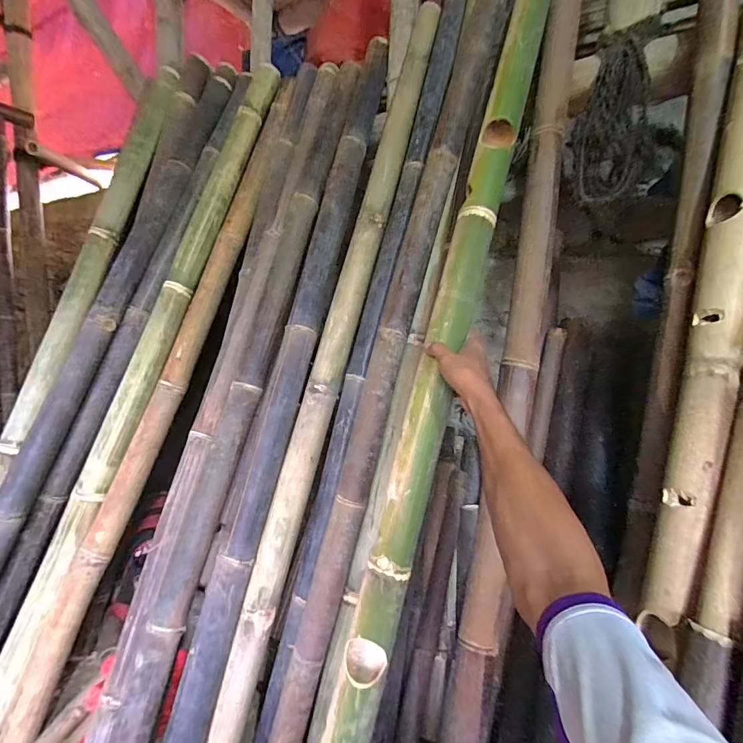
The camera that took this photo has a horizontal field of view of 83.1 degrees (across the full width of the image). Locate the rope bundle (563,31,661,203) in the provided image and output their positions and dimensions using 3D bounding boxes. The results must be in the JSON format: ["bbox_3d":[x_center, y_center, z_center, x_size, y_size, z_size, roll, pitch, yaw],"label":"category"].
[{"bbox_3d":[0.458,-0.457,0.784,0.084,0.252,0.131,-3,10,-39],"label":"rope bundle"}]

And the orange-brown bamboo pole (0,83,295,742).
[{"bbox_3d":[-0.447,-0.020,0.996,0.086,1.605,0.074,8,-17,30],"label":"orange-brown bamboo pole"}]

